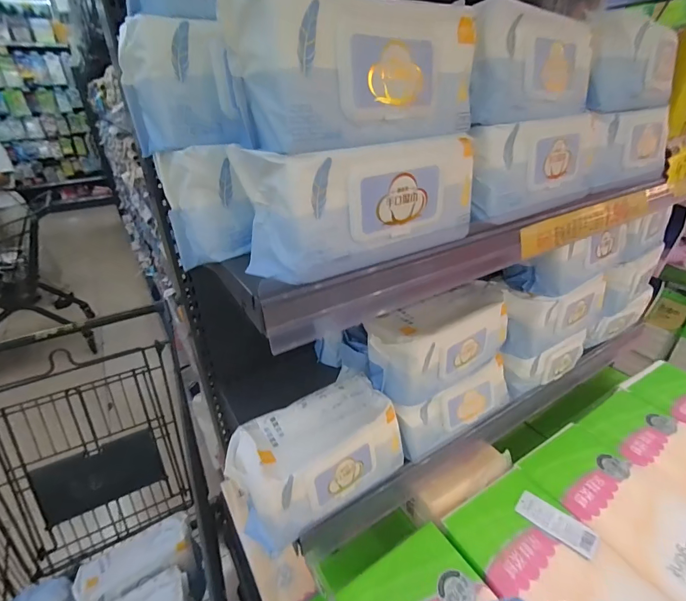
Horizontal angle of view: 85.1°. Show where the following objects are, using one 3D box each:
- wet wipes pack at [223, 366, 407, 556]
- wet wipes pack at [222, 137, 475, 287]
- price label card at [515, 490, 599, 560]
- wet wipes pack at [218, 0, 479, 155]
[{"bbox_3d":[-0.035,0.192,0.478,0.207,0.088,0.117,-20,34,-29],"label":"wet wipes pack"},{"bbox_3d":[0.023,-0.089,0.331,0.206,0.094,0.056,-17,33,-24],"label":"wet wipes pack"},{"bbox_3d":[0.283,0.295,0.497,0.092,0.005,0.041,24,38,38],"label":"price label card"},{"bbox_3d":[0.020,-0.178,0.293,0.202,0.092,0.050,-20,34,-28],"label":"wet wipes pack"}]

